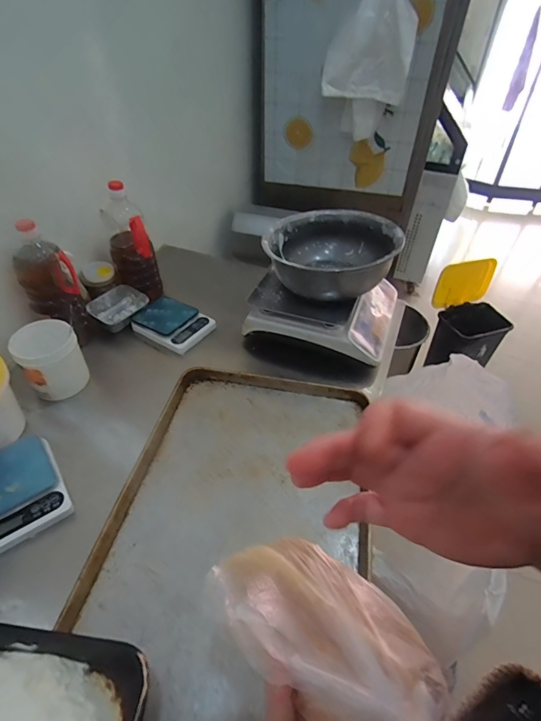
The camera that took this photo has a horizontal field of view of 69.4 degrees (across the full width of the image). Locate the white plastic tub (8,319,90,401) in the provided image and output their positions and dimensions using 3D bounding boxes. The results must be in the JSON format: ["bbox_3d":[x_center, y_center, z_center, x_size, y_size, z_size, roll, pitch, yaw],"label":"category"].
[{"bbox_3d":[-0.437,-0.001,0.783,0.110,0.124,0.102,1,44,-1],"label":"white plastic tub"}]

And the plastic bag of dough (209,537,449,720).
[{"bbox_3d":[0.046,0.208,0.308,0.182,0.075,0.111,25,49,22],"label":"plastic bag of dough"}]

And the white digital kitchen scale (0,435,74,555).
[{"bbox_3d":[-0.426,0.211,0.652,0.130,0.031,0.185,-26,51,-26],"label":"white digital kitchen scale"}]

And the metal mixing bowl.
[{"bbox_3d":[0.142,-0.253,0.932,0.290,0.125,0.277,1,44,-1],"label":"metal mixing bowl"}]

